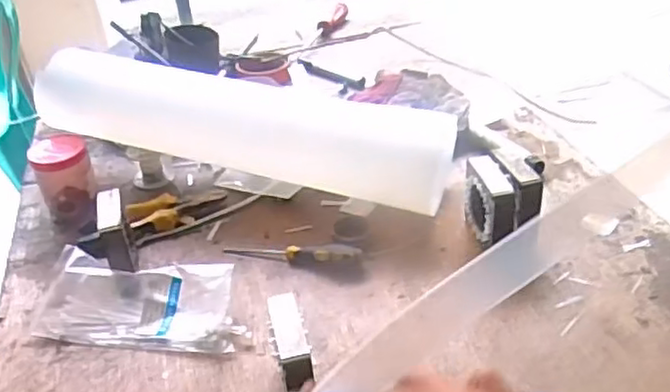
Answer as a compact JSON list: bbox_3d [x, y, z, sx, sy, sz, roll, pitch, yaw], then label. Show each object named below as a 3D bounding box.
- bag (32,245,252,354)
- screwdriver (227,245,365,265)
[{"bbox_3d":[-0.169,0.093,0.598,0.195,0.039,0.078,2,35,12],"label":"bag"},{"bbox_3d":[-0.042,0.052,0.650,0.138,0.019,0.021,6,36,17],"label":"screwdriver"}]

